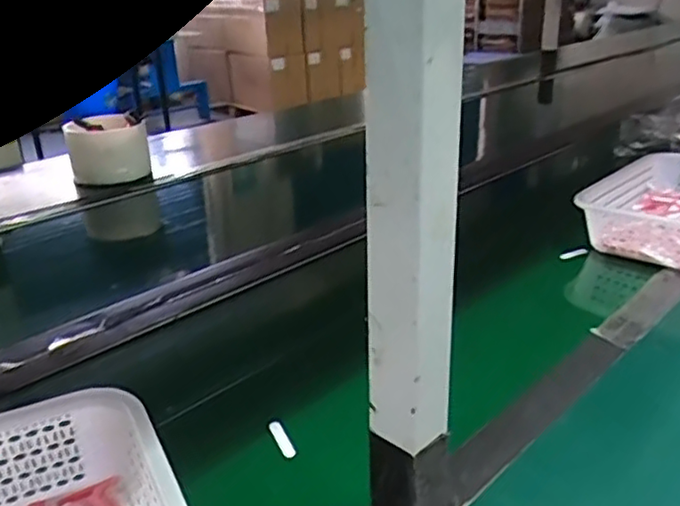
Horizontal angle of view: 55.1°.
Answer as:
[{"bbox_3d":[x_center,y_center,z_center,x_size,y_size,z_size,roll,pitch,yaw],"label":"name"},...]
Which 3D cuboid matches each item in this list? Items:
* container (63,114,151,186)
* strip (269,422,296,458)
[{"bbox_3d":[-0.487,-0.215,1.369,0.153,0.117,0.147,-12,26,-22],"label":"container"},{"bbox_3d":[-0.054,0.173,0.607,0.012,0.004,0.050,-40,37,-6],"label":"strip"}]

